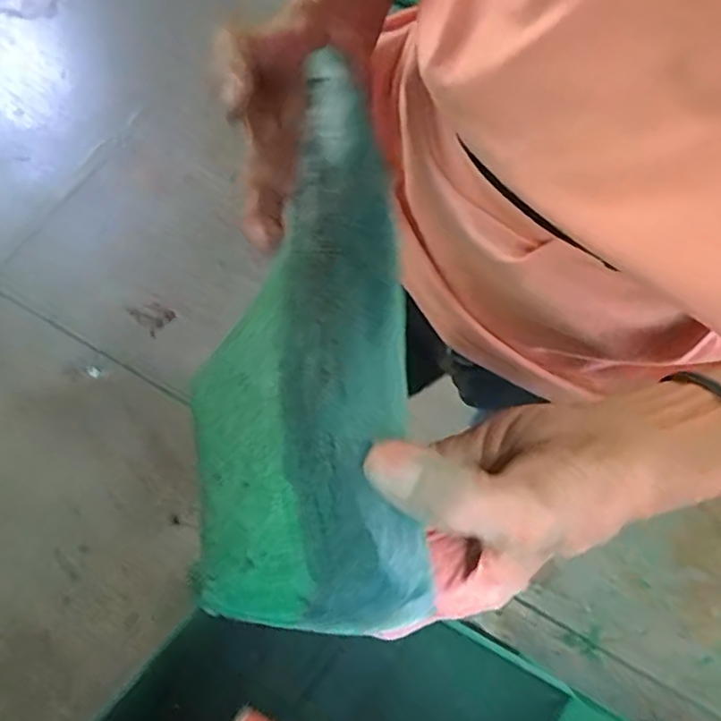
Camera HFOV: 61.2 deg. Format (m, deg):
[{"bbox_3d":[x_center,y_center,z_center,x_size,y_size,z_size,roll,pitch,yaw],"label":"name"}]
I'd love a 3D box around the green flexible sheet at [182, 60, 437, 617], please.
[{"bbox_3d":[-0.027,-0.012,0.249,0.094,0.016,0.227,-8,77,23],"label":"green flexible sheet"}]

